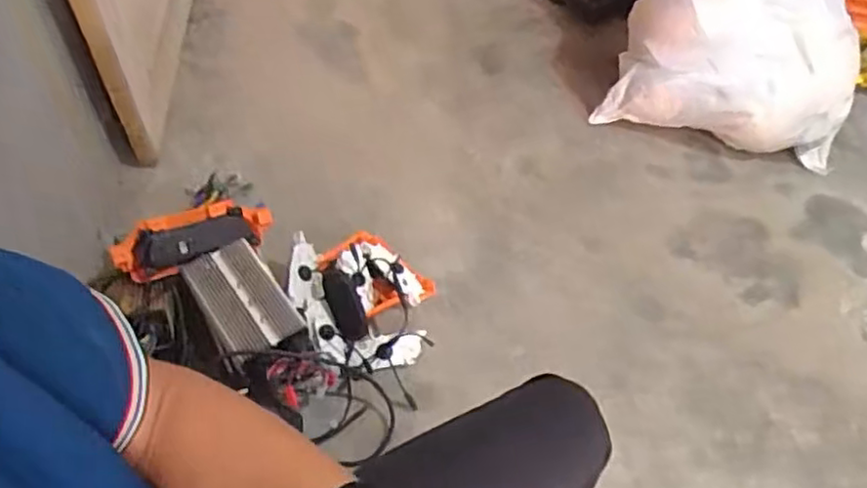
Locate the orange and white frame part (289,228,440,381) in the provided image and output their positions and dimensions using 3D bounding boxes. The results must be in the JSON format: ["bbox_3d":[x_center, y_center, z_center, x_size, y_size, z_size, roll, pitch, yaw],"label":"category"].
[{"bbox_3d":[-0.124,0.101,1.190,0.254,0.098,0.272,-15,55,-13],"label":"orange and white frame part"}]

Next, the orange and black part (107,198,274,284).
[{"bbox_3d":[-0.408,-0.015,1.140,0.268,0.068,0.095,-23,55,-36],"label":"orange and black part"}]

